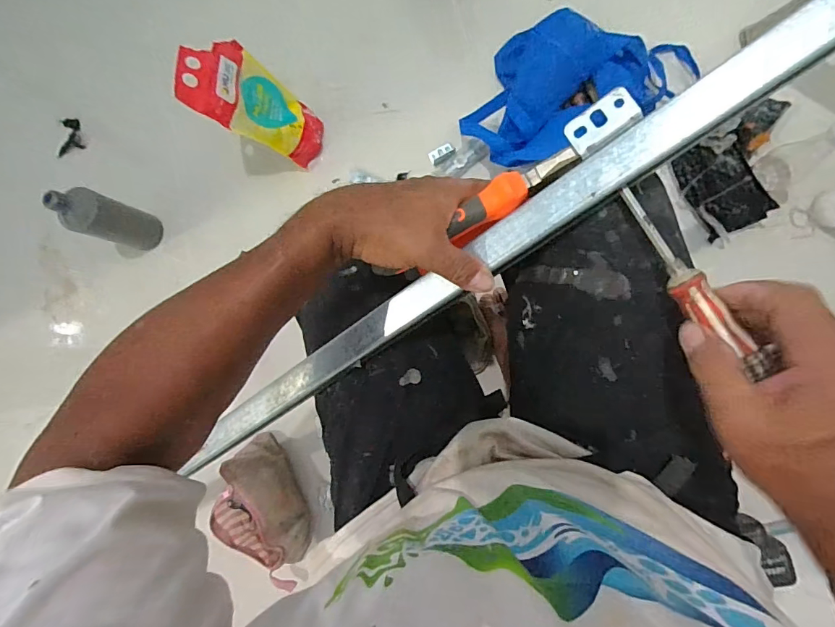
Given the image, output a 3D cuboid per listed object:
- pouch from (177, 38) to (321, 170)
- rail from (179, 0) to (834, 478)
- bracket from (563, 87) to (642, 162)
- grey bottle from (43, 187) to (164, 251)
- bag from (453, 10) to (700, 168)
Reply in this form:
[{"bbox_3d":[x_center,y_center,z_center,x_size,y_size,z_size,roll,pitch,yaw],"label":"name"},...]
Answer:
[{"bbox_3d":[-0.261,-0.349,0.734,0.034,0.259,0.136,-5,80,37],"label":"pouch"},{"bbox_3d":[0.047,-0.038,0.355,0.711,0.030,0.034,-34,83,22],"label":"rail"},{"bbox_3d":[0.125,-0.130,0.301,0.045,0.006,0.027,-34,82,25],"label":"bracket"},{"bbox_3d":[-0.537,-0.162,0.769,0.061,0.210,0.072,20,89,7],"label":"grey bottle"},{"bbox_3d":[0.258,-0.392,0.764,0.377,0.079,0.233,-24,84,4],"label":"bag"}]

